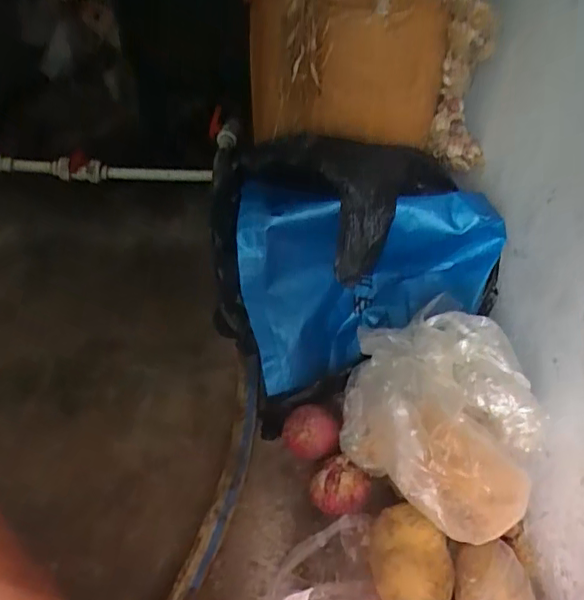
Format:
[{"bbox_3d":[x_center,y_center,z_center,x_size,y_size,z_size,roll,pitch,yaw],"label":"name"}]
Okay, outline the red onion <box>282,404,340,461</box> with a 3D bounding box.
[{"bbox_3d":[0.022,0.183,0.757,0.079,0.057,0.066,8,43,3],"label":"red onion"}]

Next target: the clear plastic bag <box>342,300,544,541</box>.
[{"bbox_3d":[0.167,0.142,0.635,0.208,0.165,0.195,13,44,9],"label":"clear plastic bag"}]

